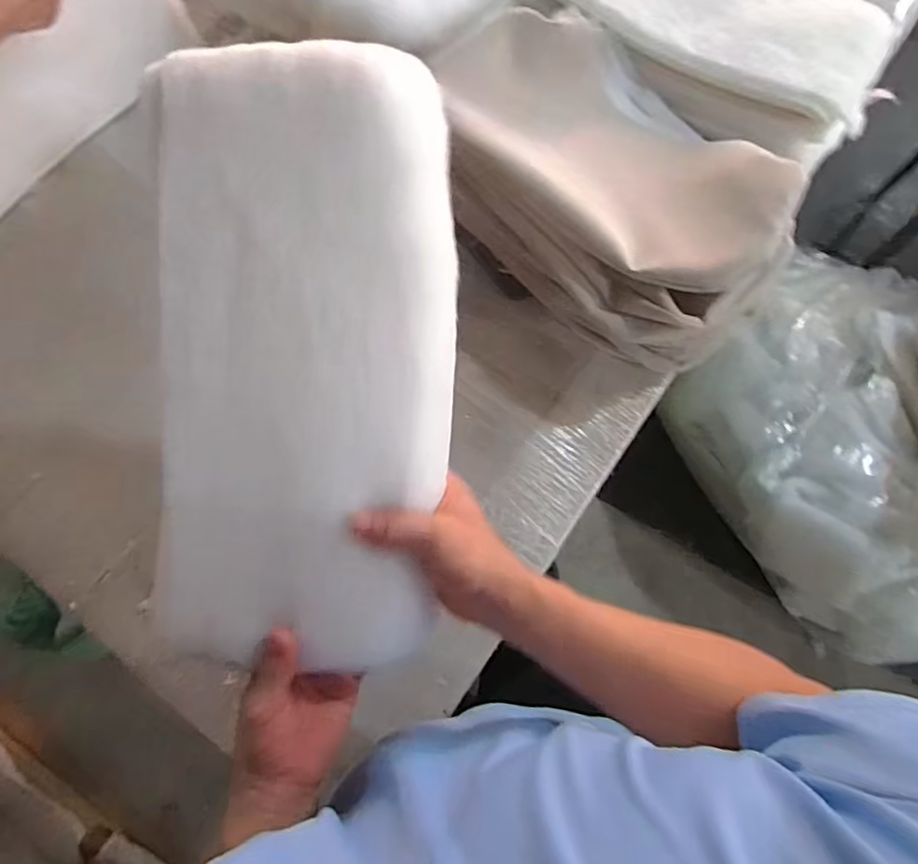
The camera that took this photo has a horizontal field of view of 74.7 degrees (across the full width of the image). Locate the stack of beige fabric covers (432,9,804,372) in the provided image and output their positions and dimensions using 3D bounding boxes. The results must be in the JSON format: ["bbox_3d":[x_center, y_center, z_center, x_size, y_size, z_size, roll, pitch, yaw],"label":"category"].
[{"bbox_3d":[0.192,-0.305,0.752,0.295,0.180,0.426,-39,76,-11],"label":"stack of beige fabric covers"}]

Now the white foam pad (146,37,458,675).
[{"bbox_3d":[-0.111,-0.046,0.442,0.204,0.048,0.425,3,96,2],"label":"white foam pad"}]

